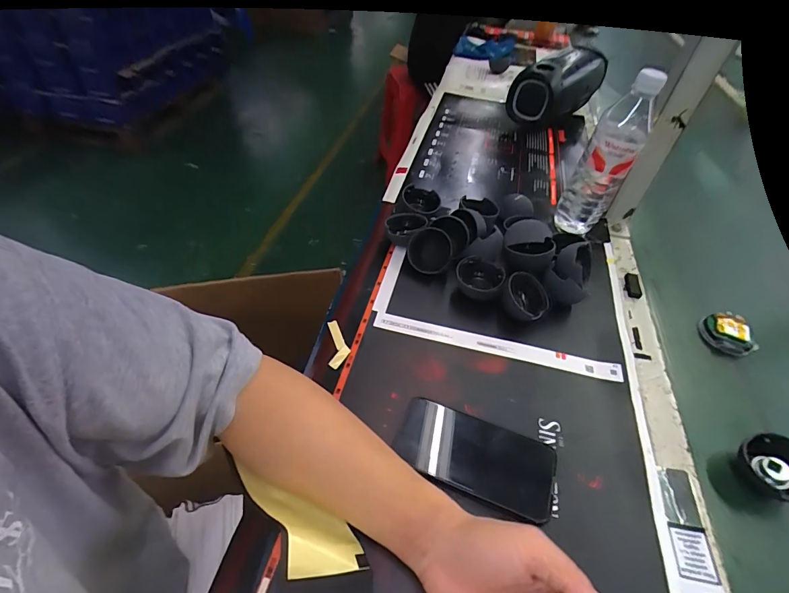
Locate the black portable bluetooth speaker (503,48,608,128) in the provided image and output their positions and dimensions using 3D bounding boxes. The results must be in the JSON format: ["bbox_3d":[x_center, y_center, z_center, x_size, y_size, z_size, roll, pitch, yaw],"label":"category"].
[{"bbox_3d":[0.365,-0.466,0.880,0.123,0.115,0.246,35,55,26],"label":"black portable bluetooth speaker"}]

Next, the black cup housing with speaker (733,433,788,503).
[{"bbox_3d":[0.369,0.163,0.372,0.047,0.037,0.057,-24,53,-23],"label":"black cup housing with speaker"}]

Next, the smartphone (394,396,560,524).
[{"bbox_3d":[0.075,0.152,0.368,0.148,0.011,0.074,17,49,12],"label":"smartphone"}]

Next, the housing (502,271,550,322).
[{"bbox_3d":[0.160,0.004,0.486,0.061,0.036,0.053,38,69,-1],"label":"housing"}]

